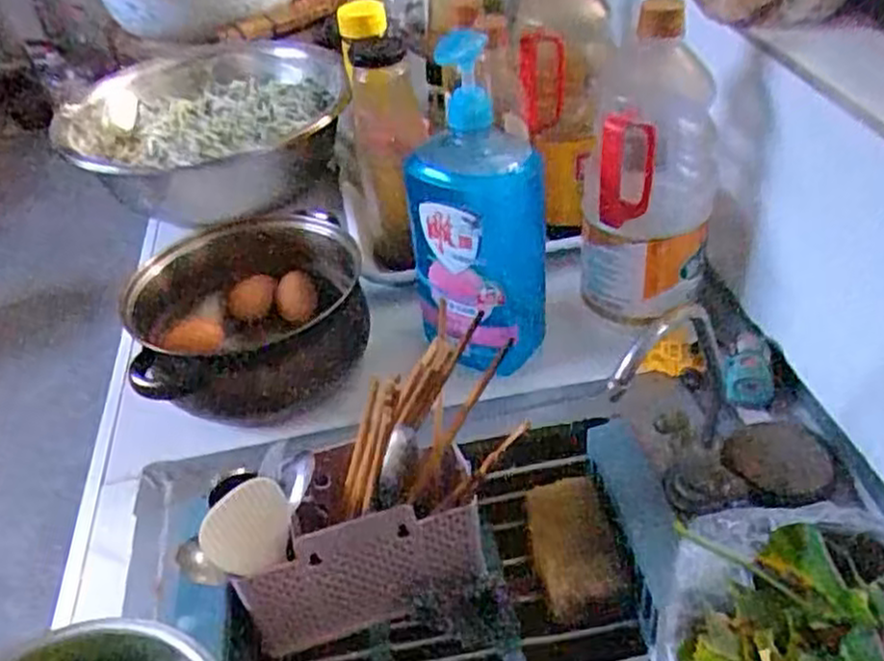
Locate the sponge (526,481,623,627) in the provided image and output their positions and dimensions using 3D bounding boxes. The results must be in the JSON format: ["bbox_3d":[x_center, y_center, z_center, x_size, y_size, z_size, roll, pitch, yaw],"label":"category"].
[{"bbox_3d":[0.105,0.173,0.624,0.061,0.043,0.100,-9,40,-3],"label":"sponge"}]

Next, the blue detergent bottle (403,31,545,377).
[{"bbox_3d":[0.025,-0.103,0.644,0.104,0.271,0.103,-9,40,-2],"label":"blue detergent bottle"}]

